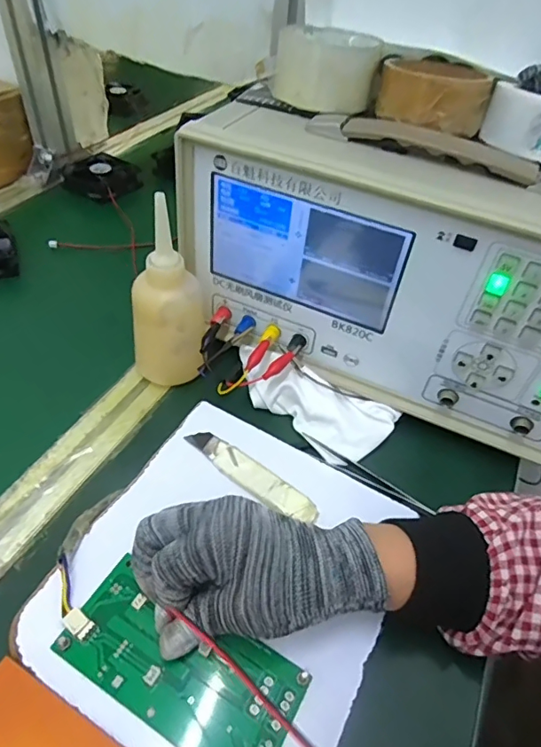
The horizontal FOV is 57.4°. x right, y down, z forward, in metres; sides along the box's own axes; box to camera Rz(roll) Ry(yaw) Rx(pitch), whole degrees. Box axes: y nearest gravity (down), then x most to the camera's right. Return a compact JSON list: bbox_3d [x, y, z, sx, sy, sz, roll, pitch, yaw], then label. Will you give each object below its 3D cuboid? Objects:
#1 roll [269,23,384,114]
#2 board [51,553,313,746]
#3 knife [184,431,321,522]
[{"bbox_3d":[0.044,-0.245,0.398,0.082,0.045,0.092,8,48,3],"label":"roll"},{"bbox_3d":[-0.051,0.165,0.278,0.134,0.007,0.063,24,46,13],"label":"board"},{"bbox_3d":[-0.015,0.074,0.367,0.110,0.008,0.024,34,53,23],"label":"knife"}]

